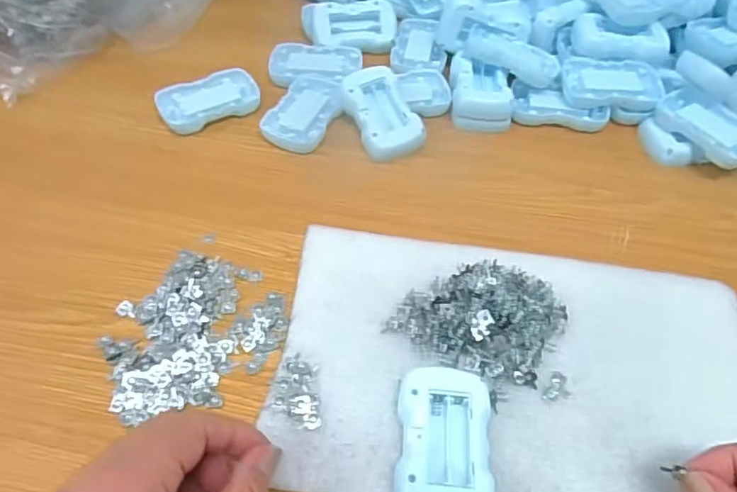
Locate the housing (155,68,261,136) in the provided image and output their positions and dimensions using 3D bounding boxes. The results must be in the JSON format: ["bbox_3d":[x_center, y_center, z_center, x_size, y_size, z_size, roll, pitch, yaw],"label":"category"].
[{"bbox_3d":[-0.145,-0.133,0.503,0.090,0.014,0.056,-25,58,-20],"label":"housing"}]

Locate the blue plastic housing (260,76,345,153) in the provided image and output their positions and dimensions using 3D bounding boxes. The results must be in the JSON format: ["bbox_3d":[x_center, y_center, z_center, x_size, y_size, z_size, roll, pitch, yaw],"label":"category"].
[{"bbox_3d":[-0.055,-0.120,0.494,0.054,0.013,0.087,17,54,10],"label":"blue plastic housing"}]

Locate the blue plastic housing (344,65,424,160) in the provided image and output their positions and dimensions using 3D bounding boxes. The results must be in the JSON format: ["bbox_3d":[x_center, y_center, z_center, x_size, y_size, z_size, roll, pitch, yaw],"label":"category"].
[{"bbox_3d":[0.010,-0.117,0.480,0.053,0.020,0.089,-24,71,-13],"label":"blue plastic housing"}]

